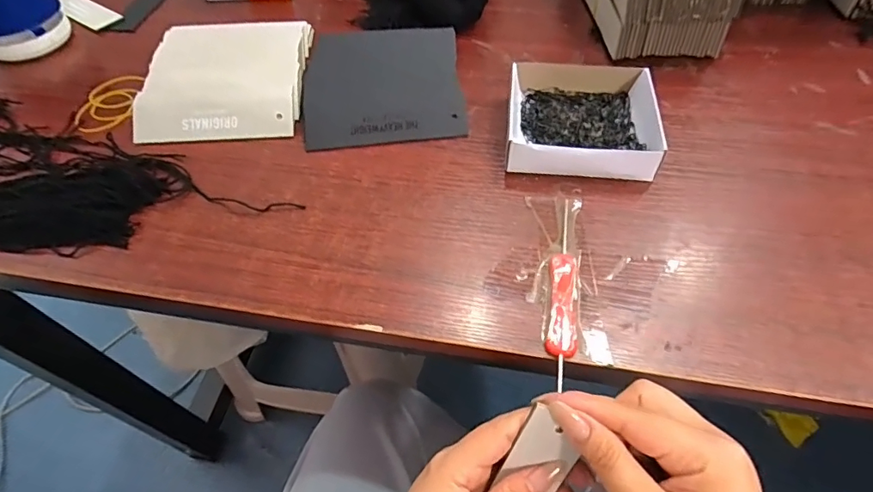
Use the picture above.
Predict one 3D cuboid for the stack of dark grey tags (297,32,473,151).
[{"bbox_3d":[-0.044,-0.141,0.403,0.127,0.013,0.139,-2,58,-3],"label":"stack of dark grey tags"}]

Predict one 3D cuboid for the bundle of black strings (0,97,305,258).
[{"bbox_3d":[-0.301,-0.058,0.353,0.369,0.018,0.131,6,53,8],"label":"bundle of black strings"}]

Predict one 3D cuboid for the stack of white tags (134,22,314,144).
[{"bbox_3d":[-0.179,-0.145,0.413,0.130,0.023,0.140,-4,52,0],"label":"stack of white tags"}]

